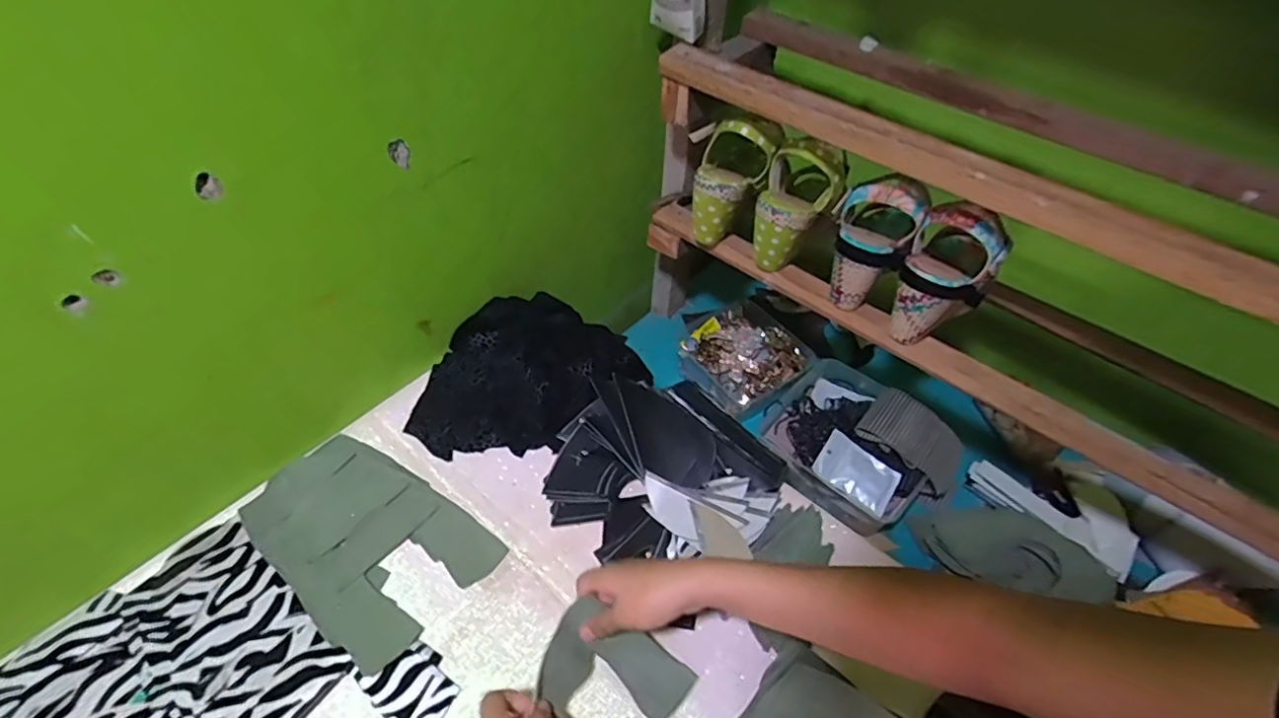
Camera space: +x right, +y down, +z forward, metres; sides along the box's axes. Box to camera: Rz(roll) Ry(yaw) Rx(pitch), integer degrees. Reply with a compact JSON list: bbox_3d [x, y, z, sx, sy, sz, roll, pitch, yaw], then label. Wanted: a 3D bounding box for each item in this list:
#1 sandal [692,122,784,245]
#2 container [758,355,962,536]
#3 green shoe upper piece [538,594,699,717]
[{"bbox_3d":[0.096,-0.207,0.669,0.072,0.150,0.058,40,23,26],"label":"sandal"},{"bbox_3d":[0.293,0.106,0.765,0.231,0.075,0.197,35,55,23],"label":"container"},{"bbox_3d":[-0.035,0.274,0.471,0.113,0.051,0.136,32,54,21],"label":"green shoe upper piece"}]

